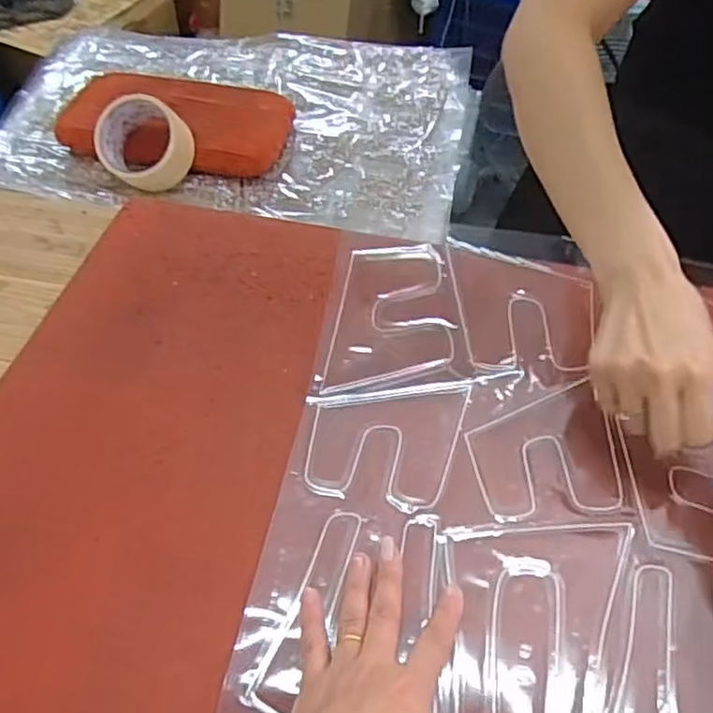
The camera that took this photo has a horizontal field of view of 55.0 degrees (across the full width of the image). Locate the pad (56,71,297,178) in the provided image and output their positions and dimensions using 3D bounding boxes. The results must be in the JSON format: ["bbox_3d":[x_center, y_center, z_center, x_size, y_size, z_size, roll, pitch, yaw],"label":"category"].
[{"bbox_3d":[-0.203,-0.270,0.789,0.243,0.050,0.122,10,53,9],"label":"pad"}]

